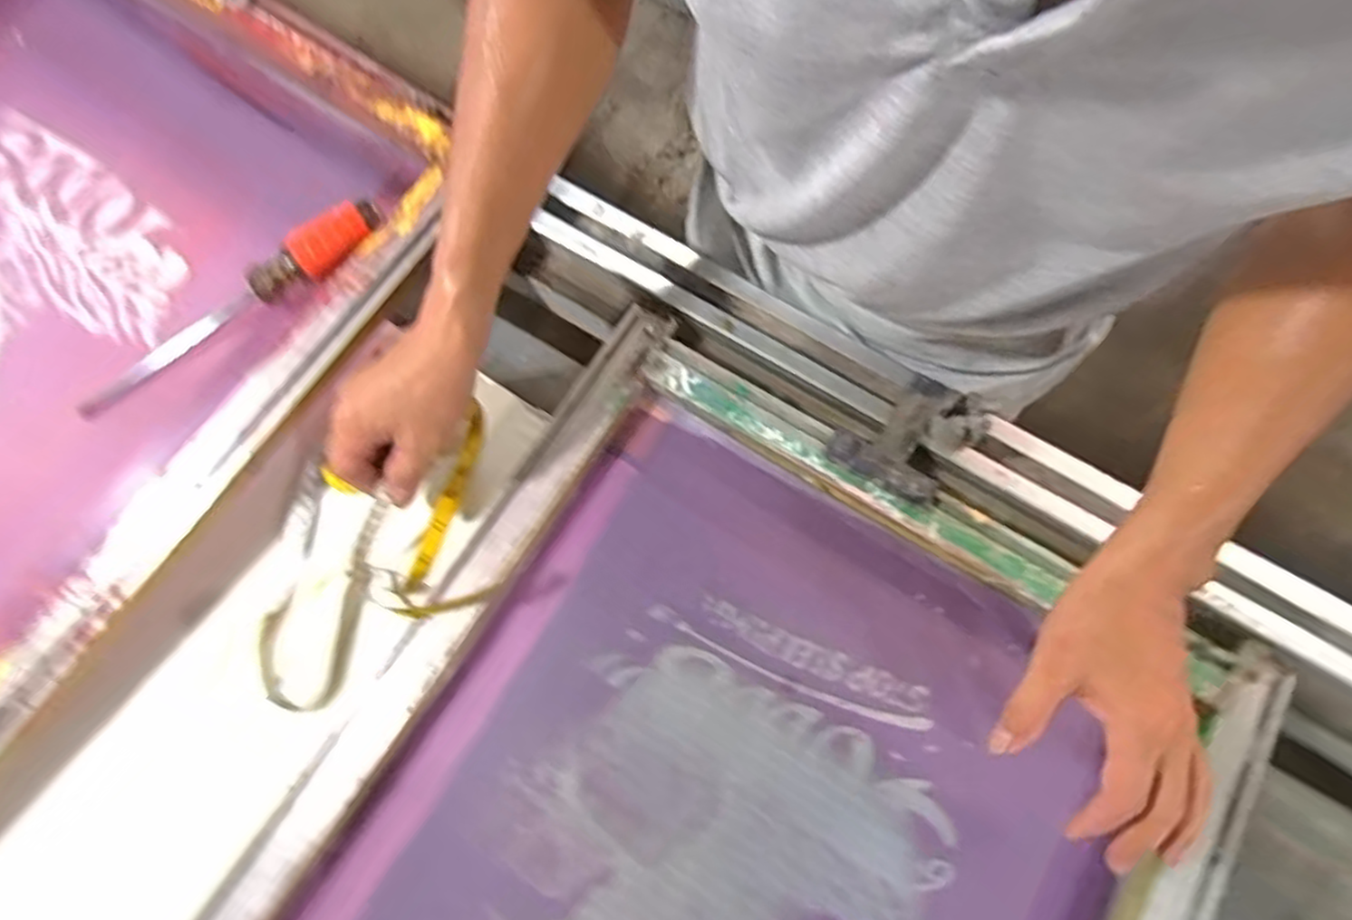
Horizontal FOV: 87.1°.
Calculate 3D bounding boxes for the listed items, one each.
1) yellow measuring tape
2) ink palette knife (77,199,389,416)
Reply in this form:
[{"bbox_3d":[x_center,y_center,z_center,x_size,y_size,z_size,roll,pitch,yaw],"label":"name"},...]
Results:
[{"bbox_3d":[-0.210,0.066,0.503,0.194,0.040,0.157,-22,72,-7],"label":"yellow measuring tape"},{"bbox_3d":[-0.329,-0.114,0.530,0.253,0.033,0.043,-34,73,4],"label":"ink palette knife"}]

